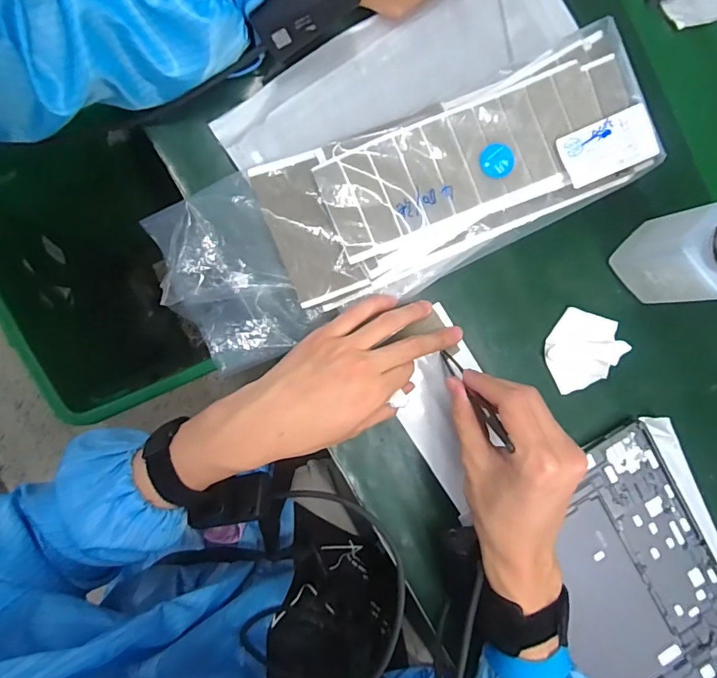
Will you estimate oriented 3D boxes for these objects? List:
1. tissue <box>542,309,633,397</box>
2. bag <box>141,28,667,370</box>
[{"bbox_3d":[0.190,0.012,0.393,0.064,0.007,0.070,31,89,-8],"label":"tissue"},{"bbox_3d":[0.037,-0.108,0.351,0.381,0.038,0.132,-27,96,-6],"label":"bag"}]

